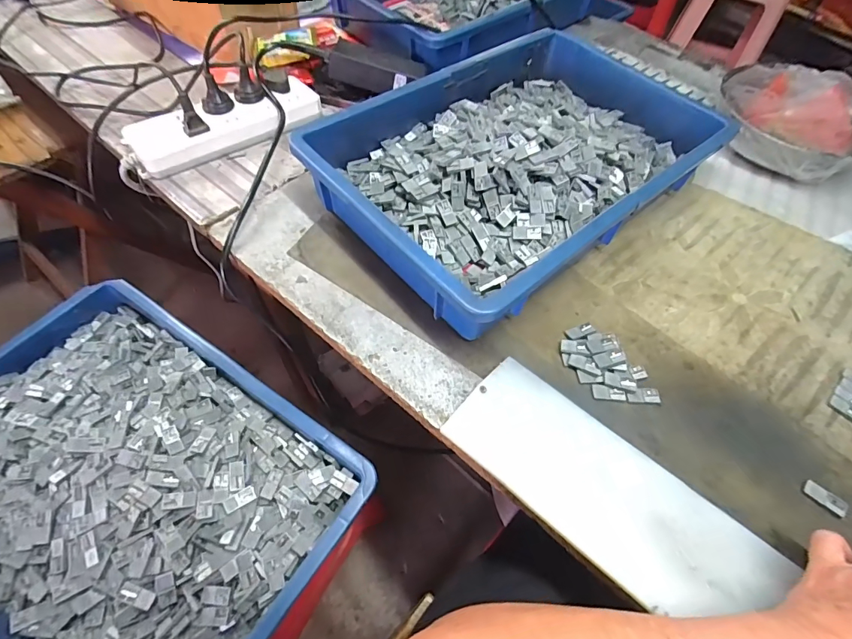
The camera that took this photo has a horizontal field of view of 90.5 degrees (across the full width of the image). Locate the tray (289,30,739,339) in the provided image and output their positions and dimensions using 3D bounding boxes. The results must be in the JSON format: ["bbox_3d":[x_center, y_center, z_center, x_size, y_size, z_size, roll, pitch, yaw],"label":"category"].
[{"bbox_3d":[0.106,-0.181,0.485,0.415,0.081,0.281,-35,65,-23],"label":"tray"}]

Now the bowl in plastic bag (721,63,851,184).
[{"bbox_3d":[0.461,-0.246,0.536,0.195,0.085,0.143,38,63,20],"label":"bowl in plastic bag"}]

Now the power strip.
[{"bbox_3d":[-0.246,-0.244,0.531,0.230,0.034,0.070,-31,63,-21],"label":"power strip"}]

